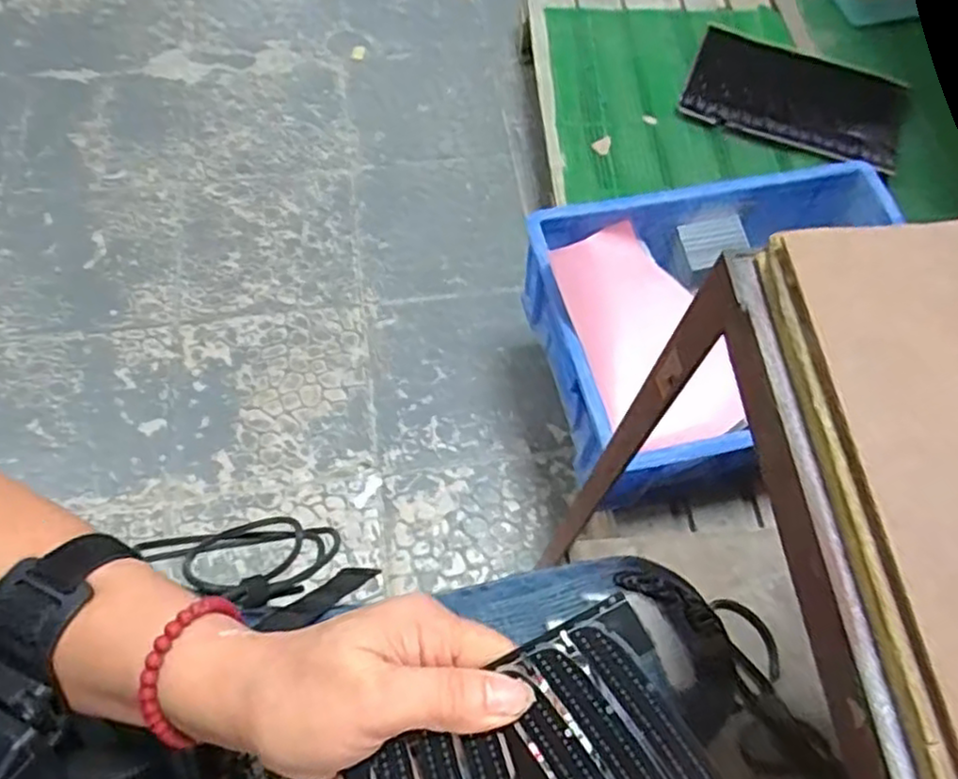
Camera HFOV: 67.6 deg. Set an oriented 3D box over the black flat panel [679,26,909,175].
[{"bbox_3d":[0.537,-0.495,1.210,0.356,0.025,0.213,23,64,8],"label":"black flat panel"}]

